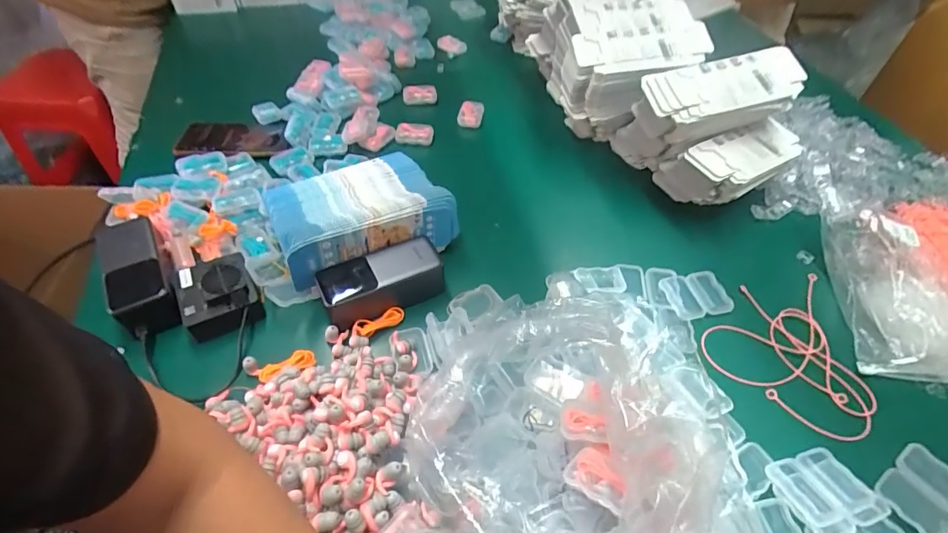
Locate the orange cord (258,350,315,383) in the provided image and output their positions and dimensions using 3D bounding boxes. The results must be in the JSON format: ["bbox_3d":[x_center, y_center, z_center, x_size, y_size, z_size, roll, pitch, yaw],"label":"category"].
[{"bbox_3d":[-0.184,0.099,0.470,0.054,0.012,0.021,-20,55,-19],"label":"orange cord"}]

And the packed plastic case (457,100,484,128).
[{"bbox_3d":[-0.006,-0.245,0.765,0.041,0.044,0.019,4,50,0],"label":"packed plastic case"}]

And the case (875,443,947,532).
[{"bbox_3d":[0.396,0.198,0.417,0.075,0.008,0.057,-30,59,-25],"label":"case"}]

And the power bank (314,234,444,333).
[{"bbox_3d":[-0.099,0.019,0.521,0.130,0.052,0.059,-17,54,-17],"label":"power bank"}]

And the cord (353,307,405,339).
[{"bbox_3d":[-0.100,0.060,0.505,0.054,0.011,0.020,-16,54,-16],"label":"cord"}]

